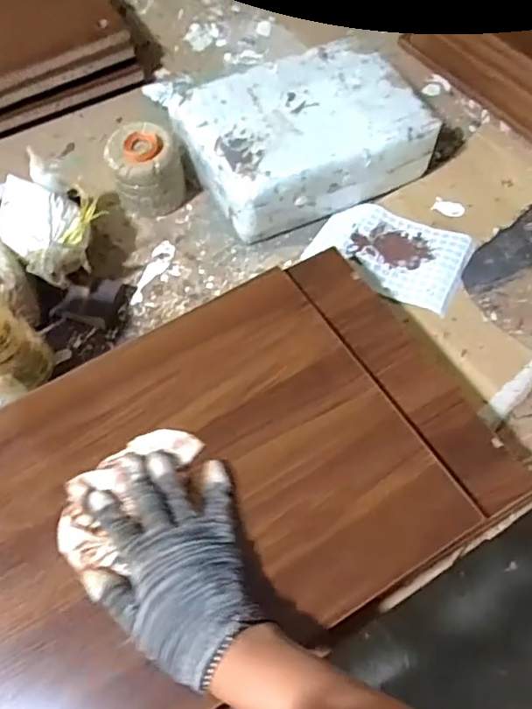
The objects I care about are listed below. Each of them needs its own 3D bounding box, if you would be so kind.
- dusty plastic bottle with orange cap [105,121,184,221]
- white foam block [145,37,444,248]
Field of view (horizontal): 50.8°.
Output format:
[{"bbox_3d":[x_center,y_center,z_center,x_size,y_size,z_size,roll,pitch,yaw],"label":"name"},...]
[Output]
[{"bbox_3d":[-0.148,-0.231,0.714,0.083,0.094,0.078,-1,57,2],"label":"dusty plastic bottle with orange cap"},{"bbox_3d":[0.042,-0.276,0.723,0.293,0.108,0.196,-20,61,-11],"label":"white foam block"}]

